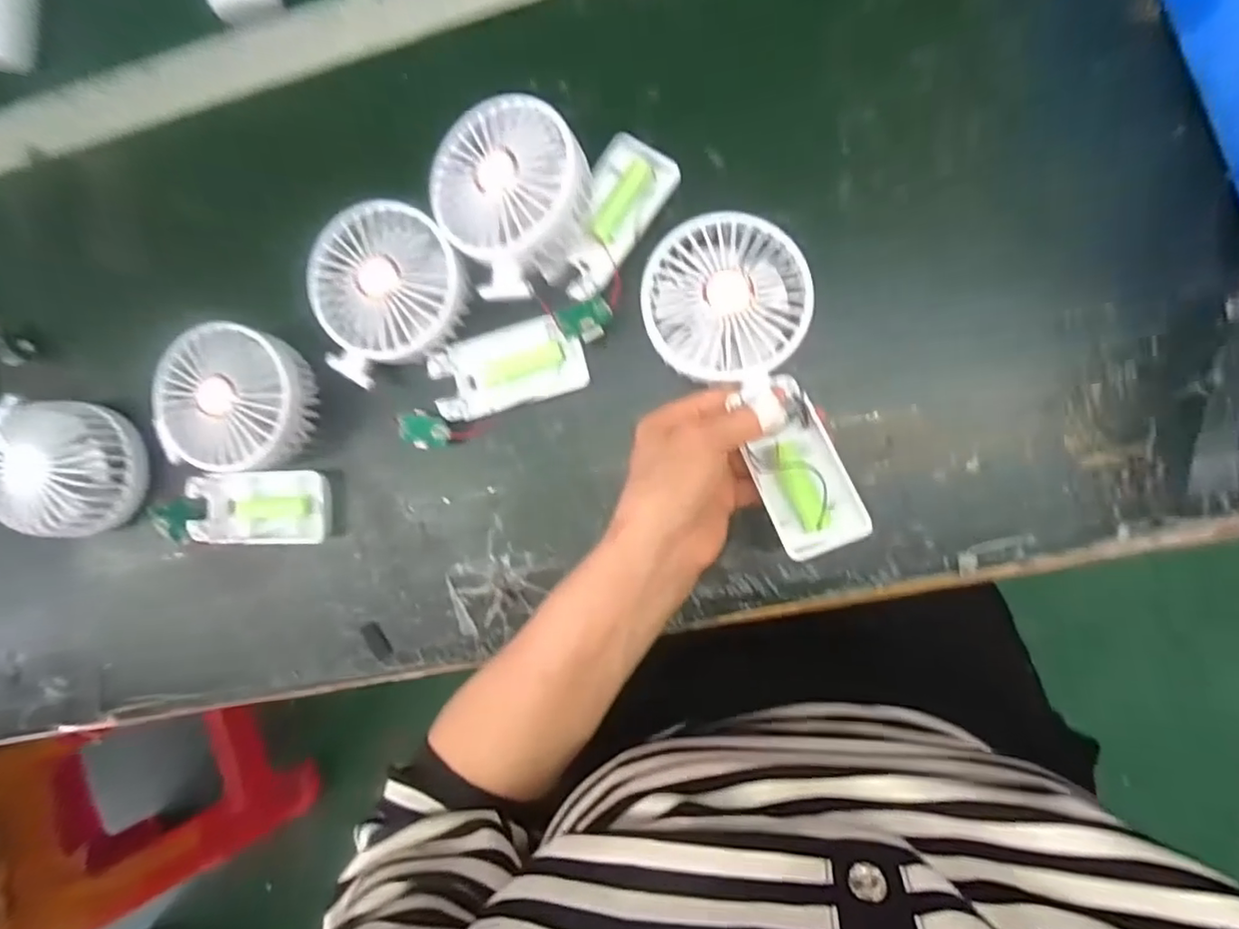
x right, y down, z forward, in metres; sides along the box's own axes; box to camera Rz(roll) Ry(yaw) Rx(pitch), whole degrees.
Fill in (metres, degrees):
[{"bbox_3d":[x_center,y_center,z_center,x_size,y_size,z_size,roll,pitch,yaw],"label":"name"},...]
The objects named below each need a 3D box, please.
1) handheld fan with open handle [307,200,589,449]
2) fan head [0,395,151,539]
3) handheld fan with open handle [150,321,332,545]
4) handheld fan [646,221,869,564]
[{"bbox_3d":[-0.110,-0.072,0.355,0.162,0.045,0.112,39,95,6],"label":"handheld fan with open handle"},{"bbox_3d":[-0.357,0.002,0.380,0.083,0.039,0.083,5,90,8],"label":"fan head"},{"bbox_3d":[-0.236,-0.014,0.365,0.103,0.044,0.127,1,90,8],"label":"handheld fan with open handle"},{"bbox_3d":[0.074,-0.043,0.315,0.082,0.037,0.177,-21,87,7],"label":"handheld fan"}]

